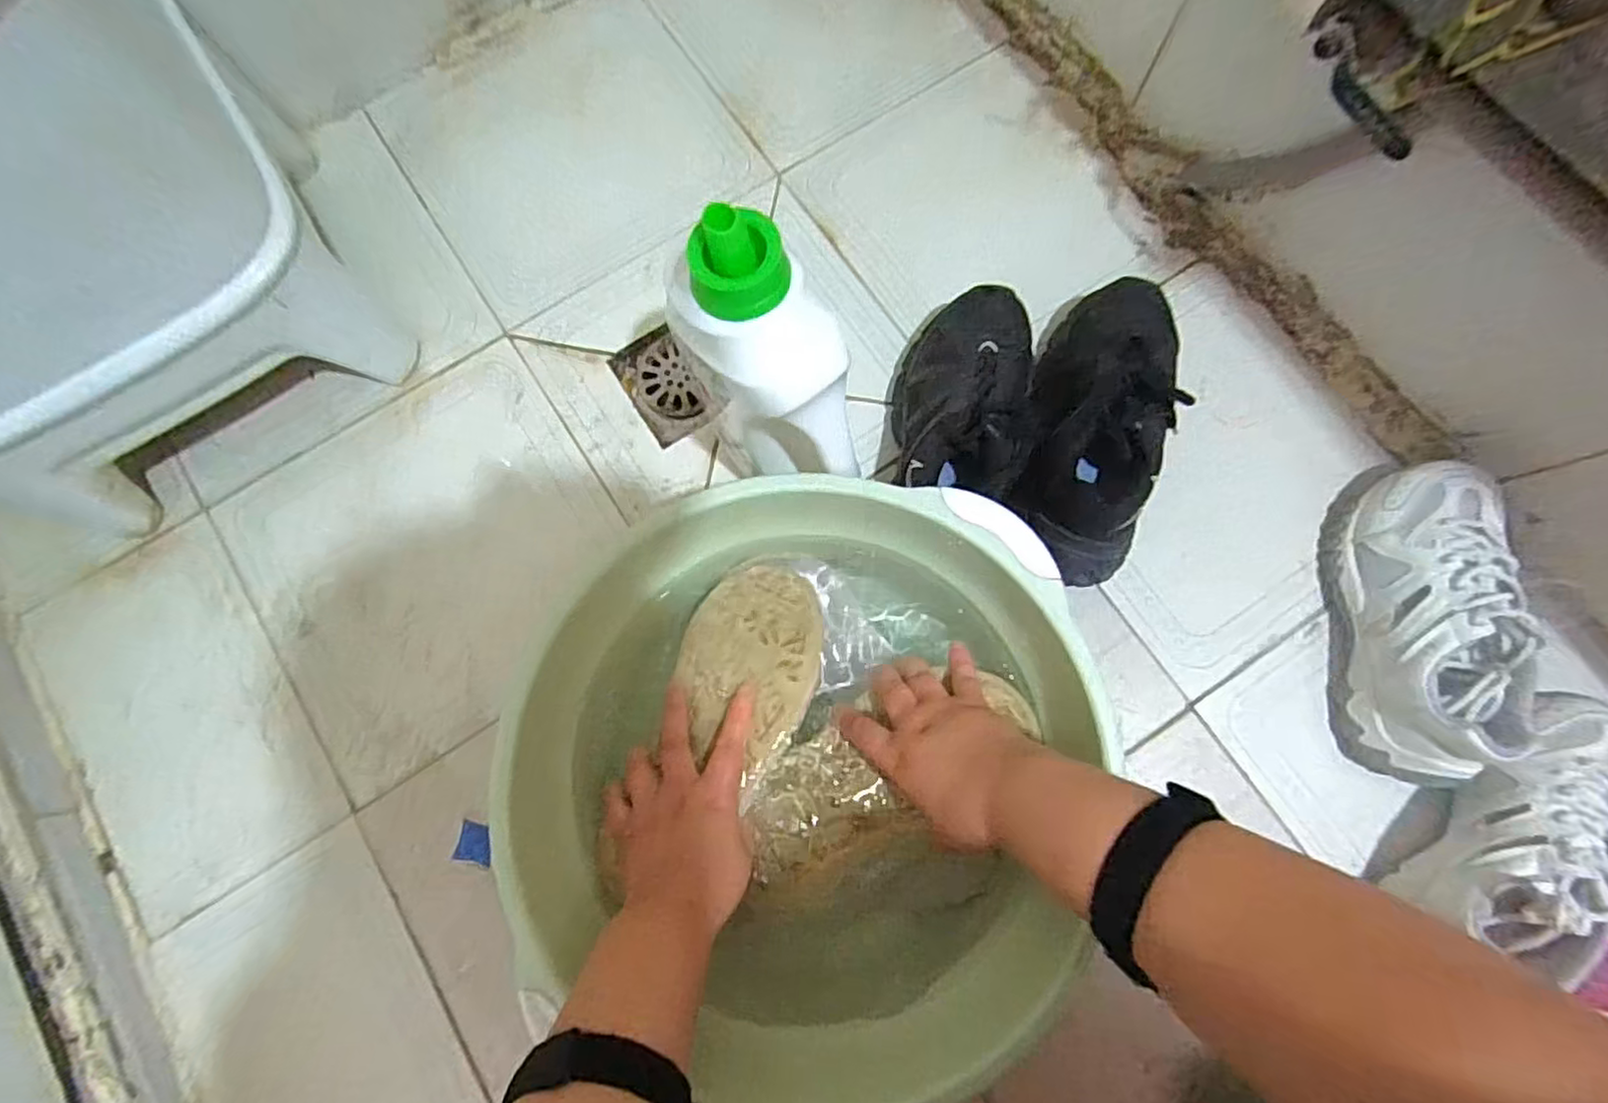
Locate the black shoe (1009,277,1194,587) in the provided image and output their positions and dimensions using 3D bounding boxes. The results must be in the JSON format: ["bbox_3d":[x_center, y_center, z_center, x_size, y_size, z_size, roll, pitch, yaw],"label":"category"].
[{"bbox_3d":[0.237,-0.098,0.535,0.111,0.105,0.246,20,77,1],"label":"black shoe"}]

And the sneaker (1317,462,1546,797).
[{"bbox_3d":[0.464,0.047,0.504,0.089,0.086,0.239,6,78,3],"label":"sneaker"}]

